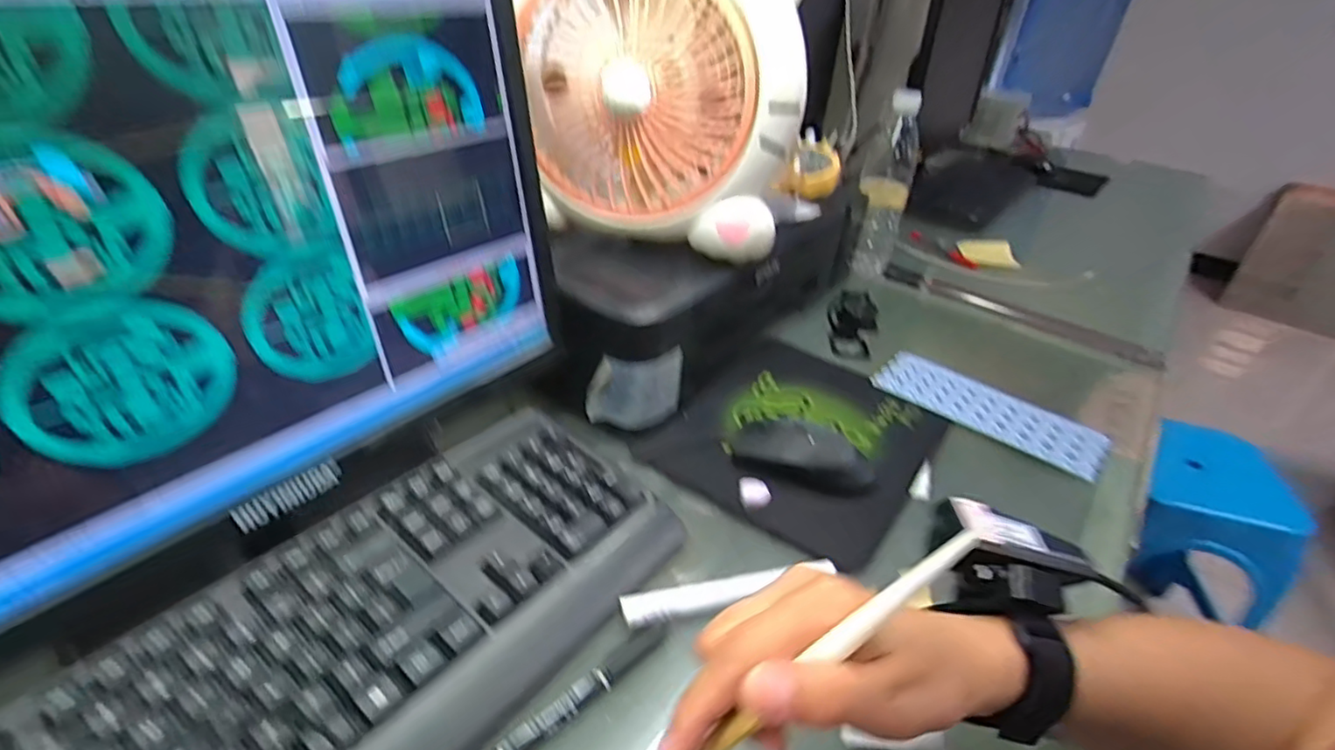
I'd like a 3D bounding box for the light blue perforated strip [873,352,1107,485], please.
[{"bbox_3d":[0.315,0.032,0.613,0.208,0.005,0.086,27,40,30],"label":"light blue perforated strip"}]

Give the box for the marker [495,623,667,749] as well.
[{"bbox_3d":[-0.052,0.176,0.334,0.134,0.011,0.013,-26,45,-38],"label":"marker"}]

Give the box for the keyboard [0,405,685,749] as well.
[{"bbox_3d":[-0.178,0.154,0.316,0.150,0.040,0.423,27,40,30],"label":"keyboard"}]

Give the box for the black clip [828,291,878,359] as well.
[{"bbox_3d":[0.201,-0.059,0.681,0.053,0.056,0.043,13,34,12],"label":"black clip"}]

